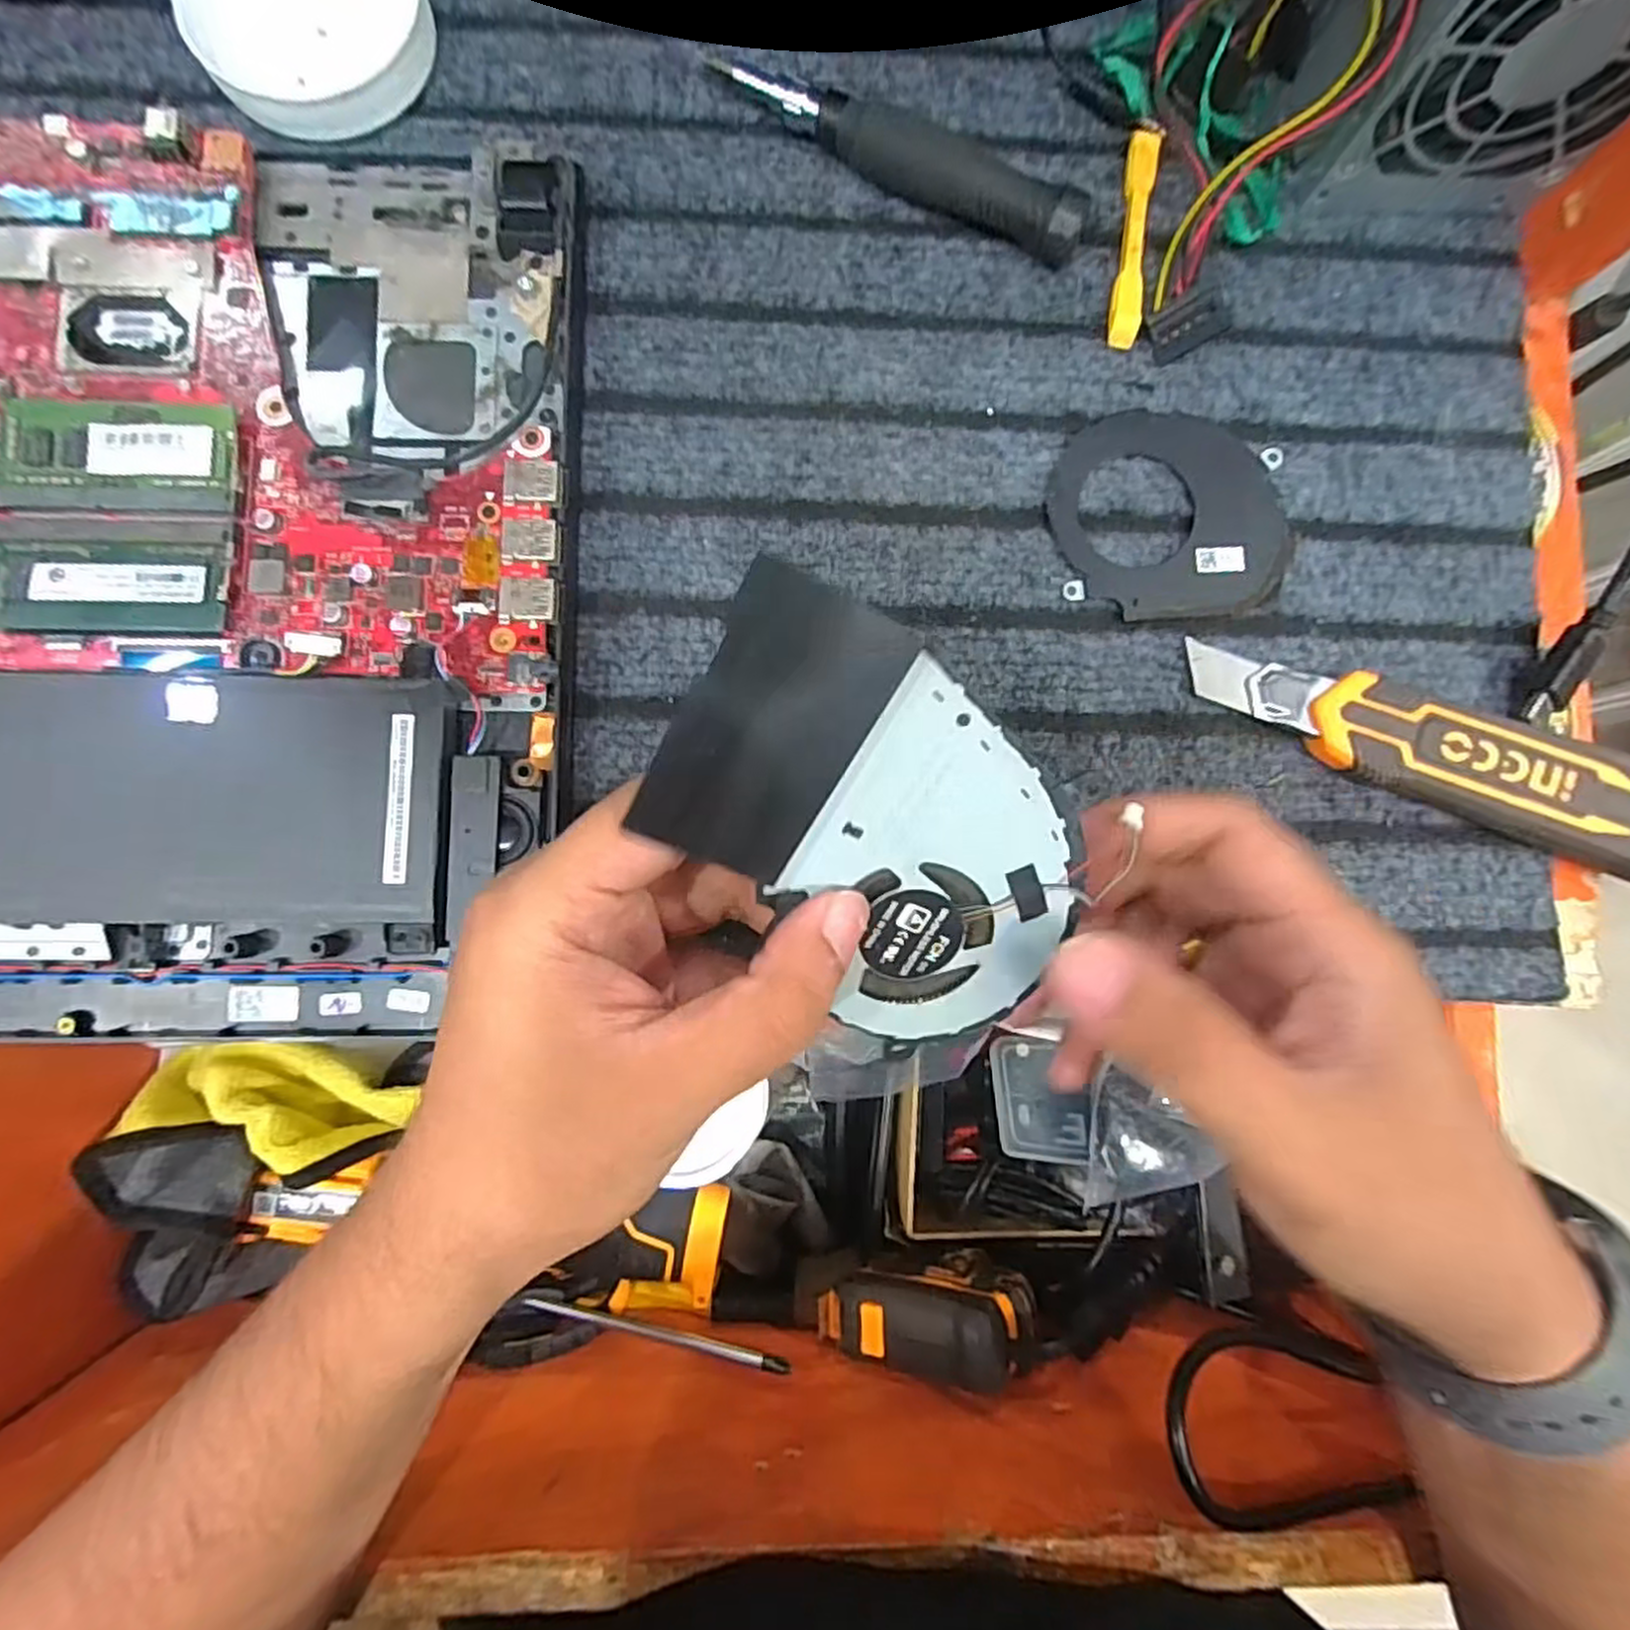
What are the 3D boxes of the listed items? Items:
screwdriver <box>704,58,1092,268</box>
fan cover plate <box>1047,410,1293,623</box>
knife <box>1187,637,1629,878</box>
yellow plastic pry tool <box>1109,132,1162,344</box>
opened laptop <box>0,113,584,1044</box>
[{"bbox_3d":[0.027,-0.228,0.256,0.139,0.024,0.016,29,84,1],"label":"screwdriver"},{"bbox_3d":[0.123,-0.105,0.258,0.081,0.005,0.072,-2,85,-2],"label":"fan cover plate"},{"bbox_3d":[0.214,-0.017,0.244,0.182,0.027,0.033,21,84,0],"label":"knife"},{"bbox_3d":[0.112,-0.203,0.263,0.010,0.013,0.075,8,84,-1],"label":"yellow plastic pry tool"},{"bbox_3d":[-0.268,-0.078,0.225,0.377,0.020,0.283,0,84,-2],"label":"opened laptop"}]

